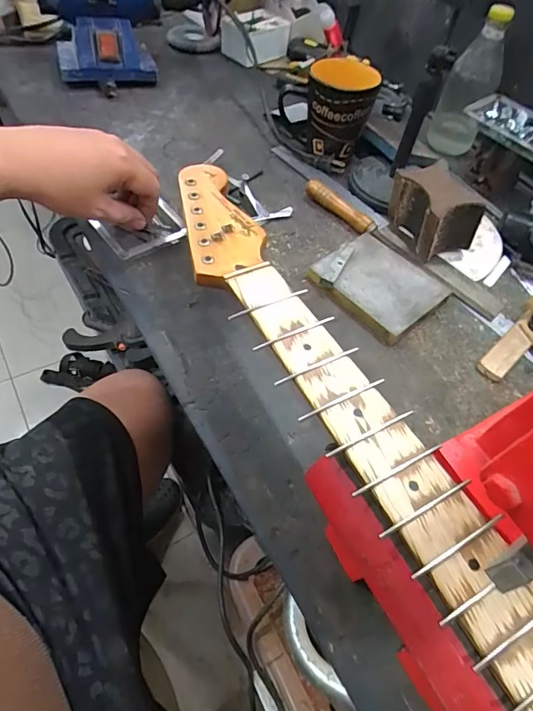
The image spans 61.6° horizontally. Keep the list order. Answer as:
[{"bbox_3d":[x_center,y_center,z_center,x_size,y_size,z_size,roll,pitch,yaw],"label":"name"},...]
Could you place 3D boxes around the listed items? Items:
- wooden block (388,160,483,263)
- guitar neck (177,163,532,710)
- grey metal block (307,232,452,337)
[{"bbox_3d":[0.185,-0.165,0.503,0.061,0.071,0.088,-19,59,-17],"label":"wooden block"},{"bbox_3d":[0.047,0.023,0.309,0.061,0.022,0.555,-21,56,-19],"label":"guitar neck"},{"bbox_3d":[0.118,-0.076,0.468,0.100,0.022,0.114,-35,65,-25],"label":"grey metal block"}]

